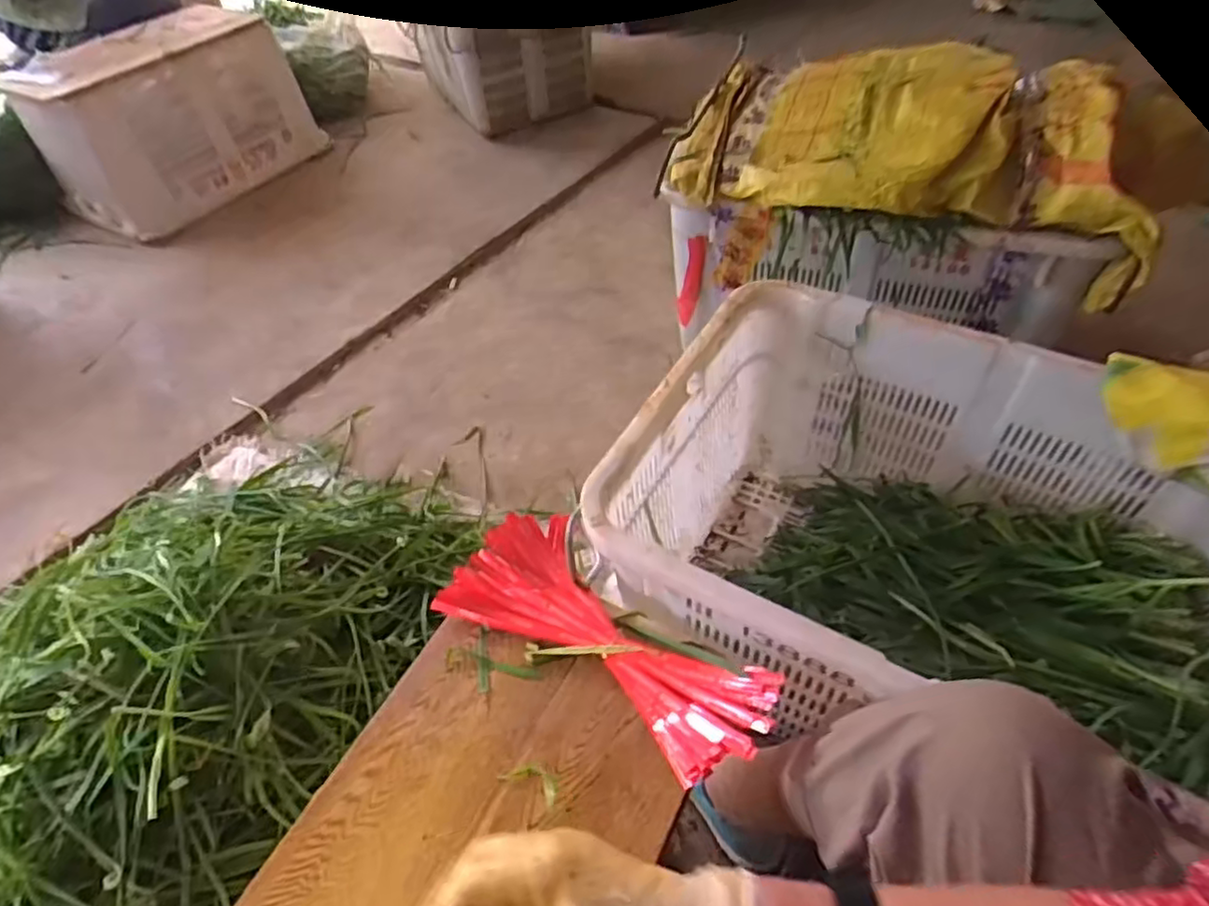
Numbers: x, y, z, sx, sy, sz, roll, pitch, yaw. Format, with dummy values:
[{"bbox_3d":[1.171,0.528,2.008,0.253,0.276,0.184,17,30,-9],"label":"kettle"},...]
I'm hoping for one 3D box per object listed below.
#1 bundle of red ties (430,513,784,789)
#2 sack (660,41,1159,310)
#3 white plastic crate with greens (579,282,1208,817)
[{"bbox_3d":[0.000,0.188,0.697,0.352,0.066,0.145,27,57,26],"label":"bundle of red ties"},{"bbox_3d":[0.465,-0.457,1.008,0.659,0.162,0.437,23,55,24],"label":"sack"},{"bbox_3d":[0.384,0.130,0.827,0.726,0.377,0.476,15,52,17],"label":"white plastic crate with greens"}]

